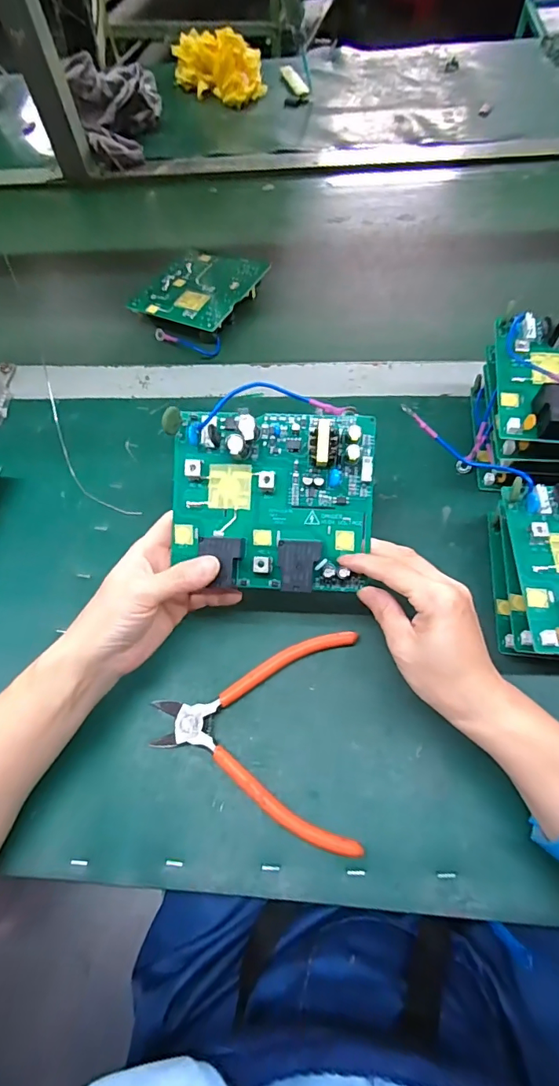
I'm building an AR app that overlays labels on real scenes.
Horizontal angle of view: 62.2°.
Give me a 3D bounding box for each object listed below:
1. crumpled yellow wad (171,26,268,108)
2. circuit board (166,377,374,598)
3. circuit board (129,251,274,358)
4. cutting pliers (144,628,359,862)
[{"bbox_3d":[-0.101,-0.813,0.791,0.090,0.073,0.164,-42,67,-17],"label":"crumpled yellow wad"},{"bbox_3d":[-0.005,-0.034,0.295,0.127,0.025,0.126,3,93,3],"label":"circuit board"},{"bbox_3d":[-0.090,-0.282,0.527,0.106,0.020,0.137,22,65,15],"label":"circuit board"},{"bbox_3d":[-0.015,0.123,0.304,0.131,0.011,0.130,0,61,4],"label":"cutting pliers"}]

